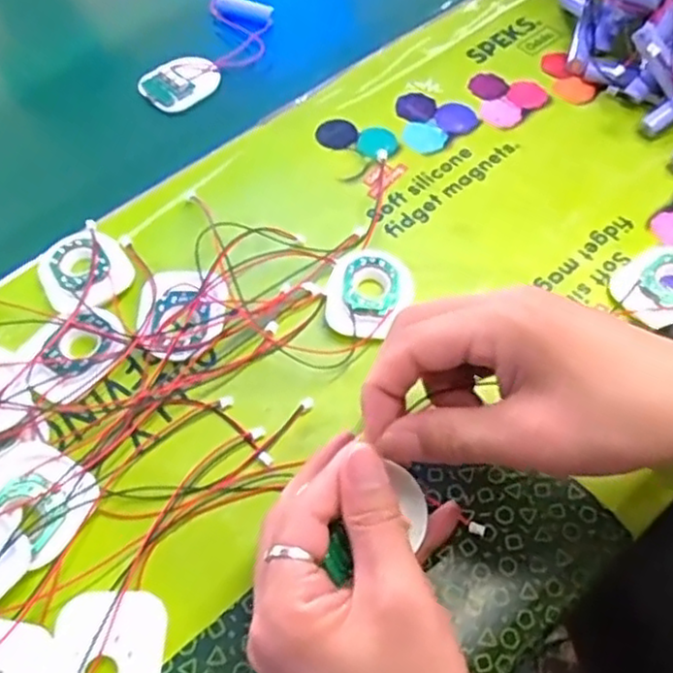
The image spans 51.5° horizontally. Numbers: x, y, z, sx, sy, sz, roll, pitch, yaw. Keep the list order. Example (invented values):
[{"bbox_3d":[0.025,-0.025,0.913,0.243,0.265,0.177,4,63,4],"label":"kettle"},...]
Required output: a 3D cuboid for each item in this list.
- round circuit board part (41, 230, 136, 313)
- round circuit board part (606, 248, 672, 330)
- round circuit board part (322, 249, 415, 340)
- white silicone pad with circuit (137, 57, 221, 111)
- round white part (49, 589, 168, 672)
[{"bbox_3d":[-0.147,-0.039,0.407,0.048,0.004,0.057,-30,60,-16],"label":"round circuit board part"},{"bbox_3d":[0.189,-0.029,0.398,0.061,0.006,0.049,-36,62,-19],"label":"round circuit board part"},{"bbox_3d":[0.019,-0.025,0.399,0.047,0.009,0.058,8,57,8],"label":"round circuit board part"},{"bbox_3d":[-0.116,-0.189,0.519,0.057,0.014,0.039,-32,61,-17],"label":"white silicone pad with circuit"},{"bbox_3d":[-0.100,0.141,0.305,0.047,0.007,0.056,-5,57,0],"label":"round white part"}]

